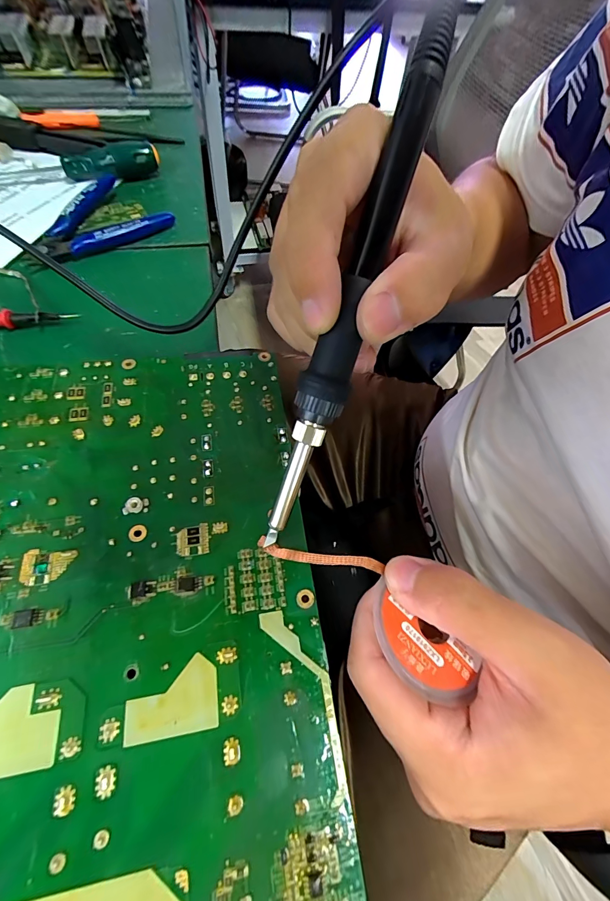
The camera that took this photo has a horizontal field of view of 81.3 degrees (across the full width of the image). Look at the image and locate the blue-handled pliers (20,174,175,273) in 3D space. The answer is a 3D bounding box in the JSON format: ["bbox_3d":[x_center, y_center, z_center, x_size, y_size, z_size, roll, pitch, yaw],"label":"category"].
[{"bbox_3d":[-0.185,-0.194,0.304,0.120,0.029,0.067,-40,72,-22],"label":"blue-handled pliers"}]

